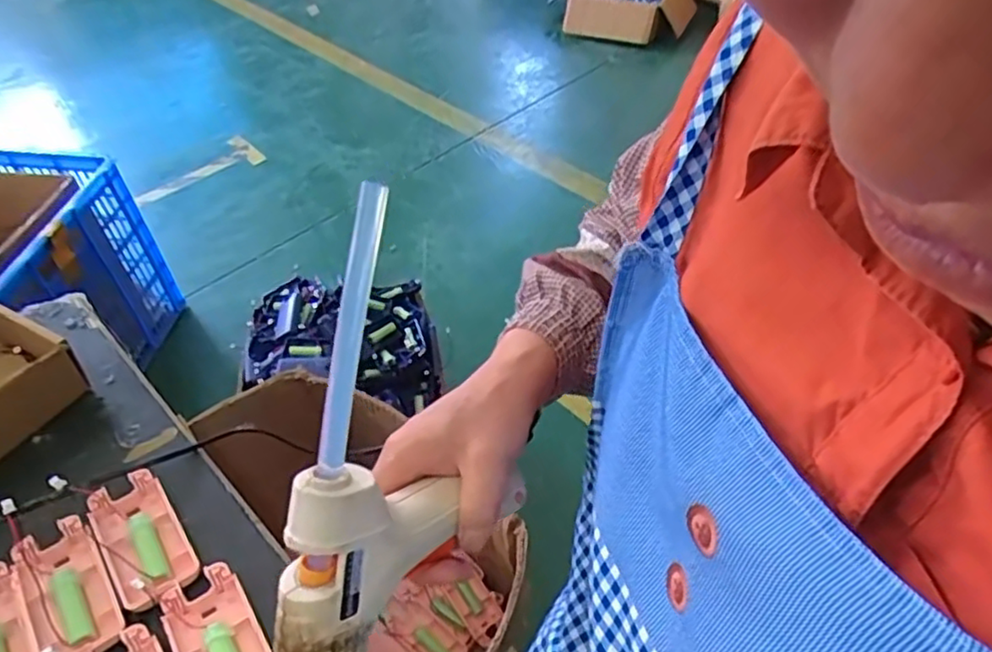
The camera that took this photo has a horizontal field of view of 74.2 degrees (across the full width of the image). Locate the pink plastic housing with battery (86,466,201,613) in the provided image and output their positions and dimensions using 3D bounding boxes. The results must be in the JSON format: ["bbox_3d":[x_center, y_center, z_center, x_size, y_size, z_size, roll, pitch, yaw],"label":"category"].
[{"bbox_3d":[-0.225,0.132,0.414,0.046,0.015,0.093,-29,54,-26],"label":"pink plastic housing with battery"}]

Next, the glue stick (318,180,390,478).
[{"bbox_3d":[-0.062,0.002,0.280,0.011,0.125,0.013,14,12,11],"label":"glue stick"}]

